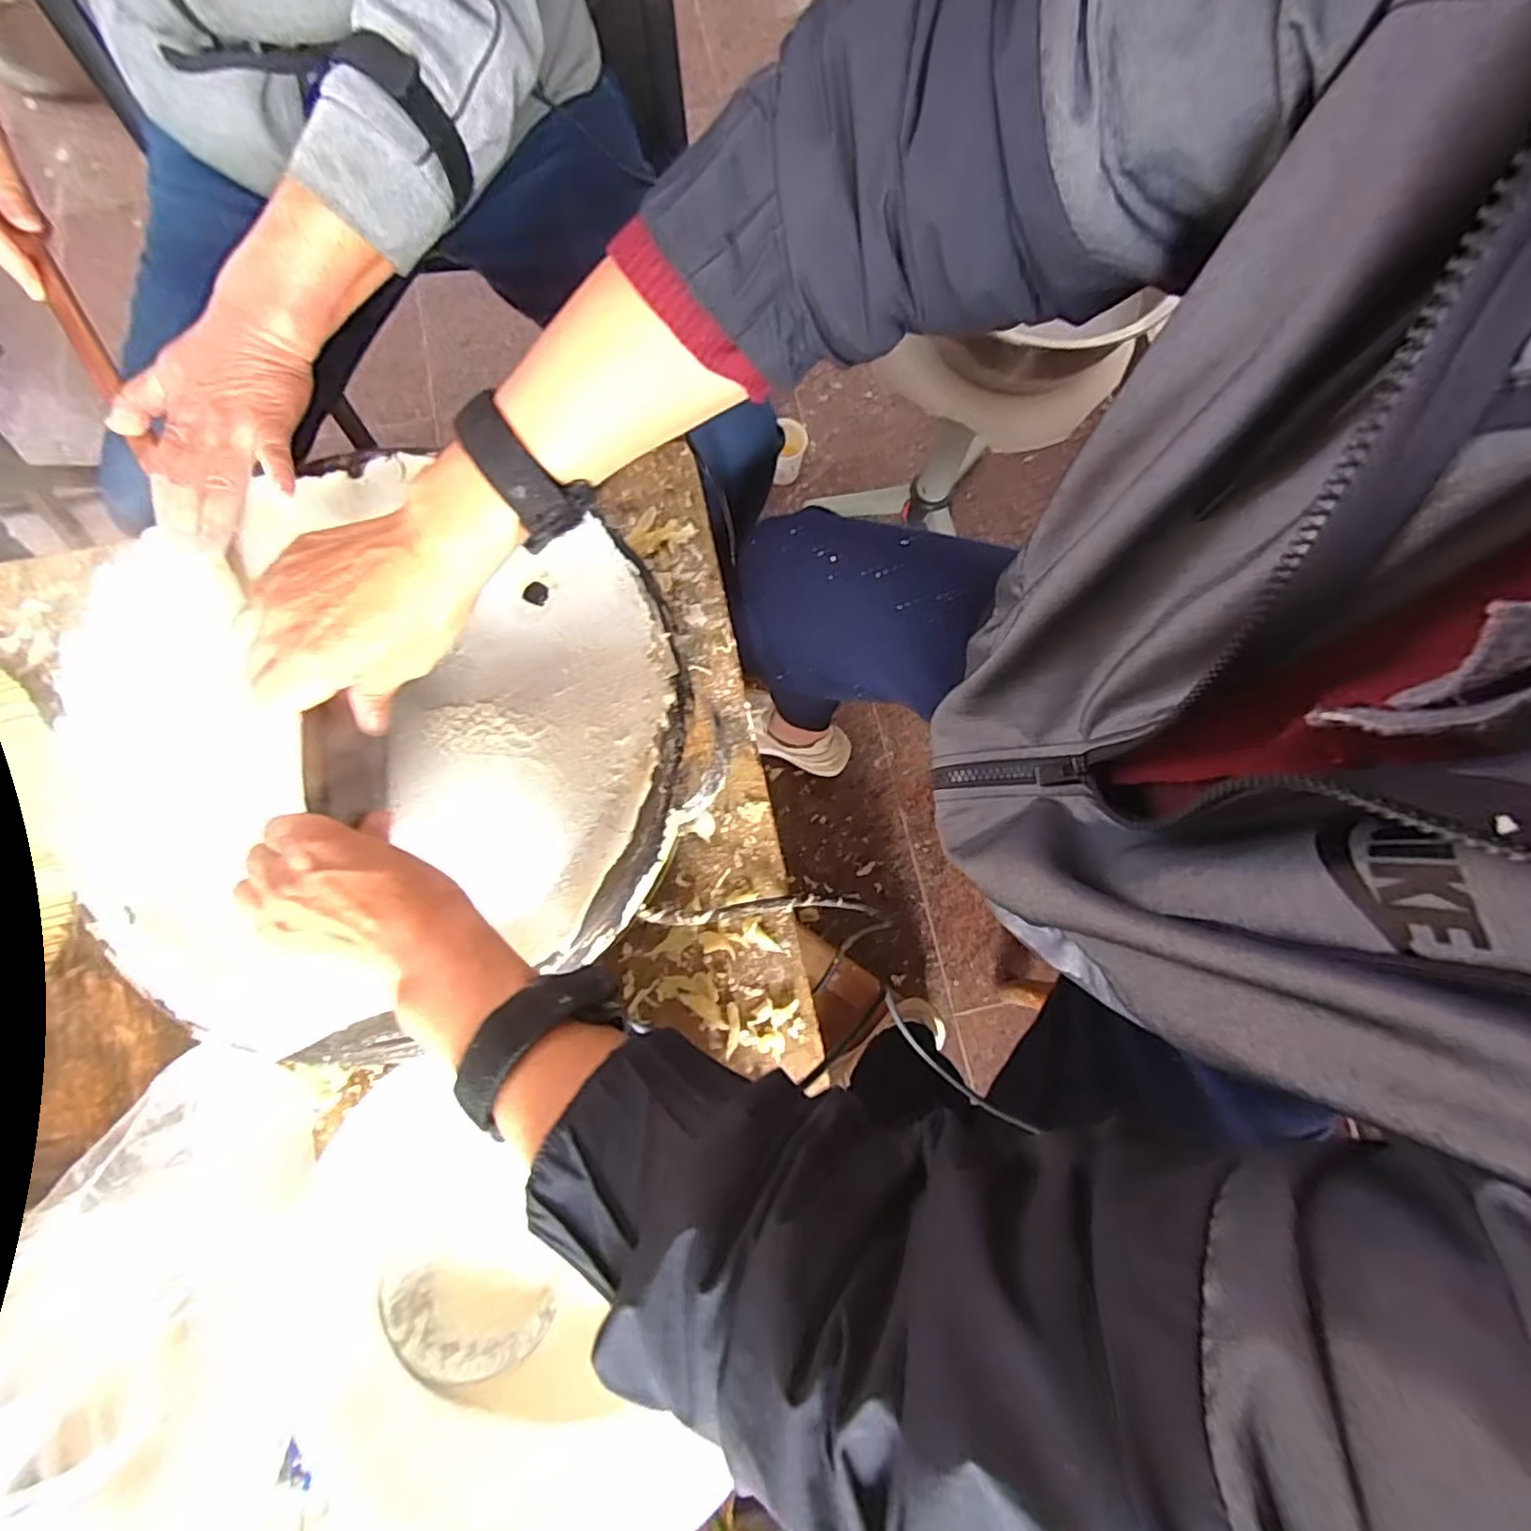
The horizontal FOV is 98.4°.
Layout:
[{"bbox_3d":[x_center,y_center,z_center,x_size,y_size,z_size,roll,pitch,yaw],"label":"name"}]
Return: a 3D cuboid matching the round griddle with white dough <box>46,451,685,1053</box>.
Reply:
[{"bbox_3d":[-0.233,-0.027,0.395,0.353,0.028,0.328,-16,79,-3],"label":"round griddle with white dough"}]

